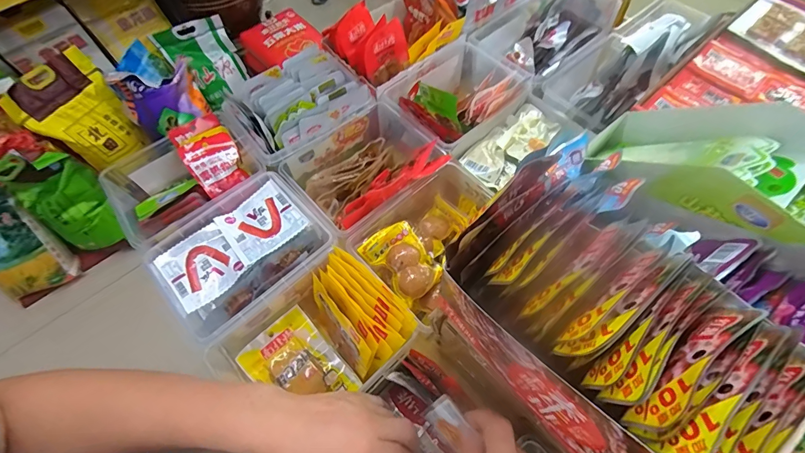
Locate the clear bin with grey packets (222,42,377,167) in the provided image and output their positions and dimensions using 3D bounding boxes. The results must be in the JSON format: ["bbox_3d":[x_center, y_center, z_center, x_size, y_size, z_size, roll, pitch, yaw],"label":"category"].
[{"bbox_3d":[-0.164,-0.187,0.602,0.191,0.110,0.163,-35,66,-16],"label":"clear bin with grey packets"}]

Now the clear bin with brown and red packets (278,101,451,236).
[{"bbox_3d":[-0.048,-0.085,0.562,0.214,0.112,0.170,-35,66,-16],"label":"clear bin with brown and red packets"}]

